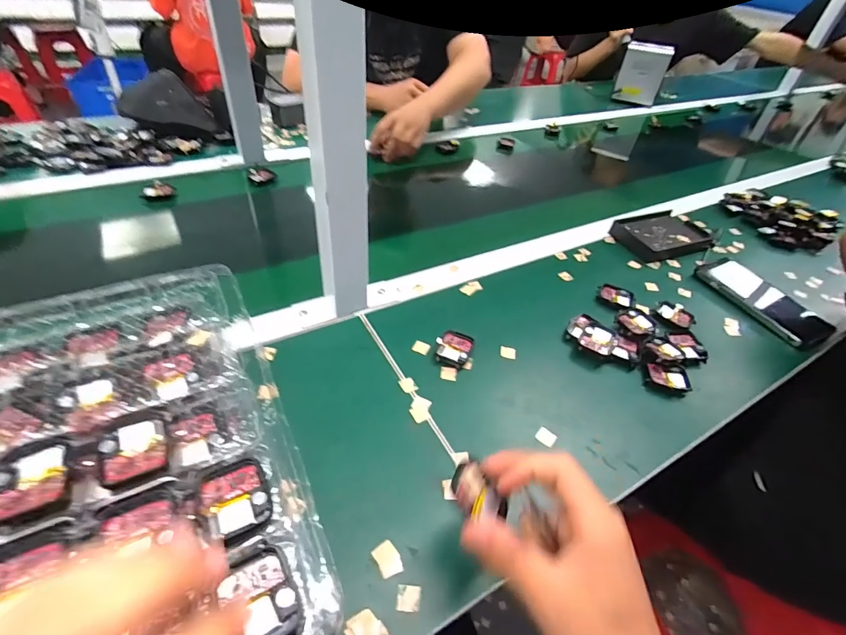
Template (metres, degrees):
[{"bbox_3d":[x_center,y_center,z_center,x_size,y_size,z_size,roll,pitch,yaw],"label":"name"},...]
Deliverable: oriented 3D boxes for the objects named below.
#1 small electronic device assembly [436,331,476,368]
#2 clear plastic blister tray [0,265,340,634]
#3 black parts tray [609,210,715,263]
[{"bbox_3d":[0.034,0.034,0.448,0.037,0.012,0.045,18,45,13],"label":"small electronic device assembly"},{"bbox_3d":[-0.225,0.097,0.231,0.267,0.032,0.295,-18,48,-23],"label":"clear plastic blister tray"},{"bbox_3d":[0.383,-0.133,0.662,0.156,0.019,0.100,-12,46,-18],"label":"black parts tray"}]

